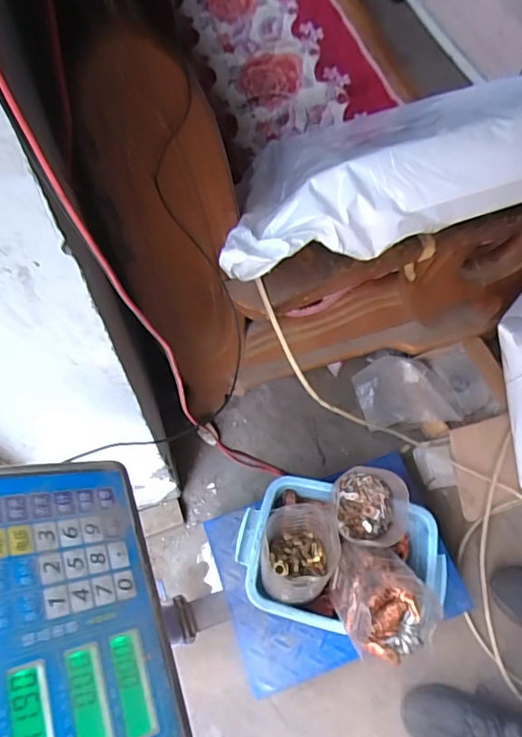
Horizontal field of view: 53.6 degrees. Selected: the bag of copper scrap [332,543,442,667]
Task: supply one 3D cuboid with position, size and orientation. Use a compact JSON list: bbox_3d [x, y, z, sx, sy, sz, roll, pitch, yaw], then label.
[{"bbox_3d":[0.154,0.299,0.677,0.116,0.094,0.151,-24,66,-13],"label":"bag of copper scrap"}]

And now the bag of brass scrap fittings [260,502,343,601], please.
[{"bbox_3d":[0.053,0.258,0.714,0.102,0.105,0.109,-1,63,-2],"label":"bag of brass scrap fittings"}]

